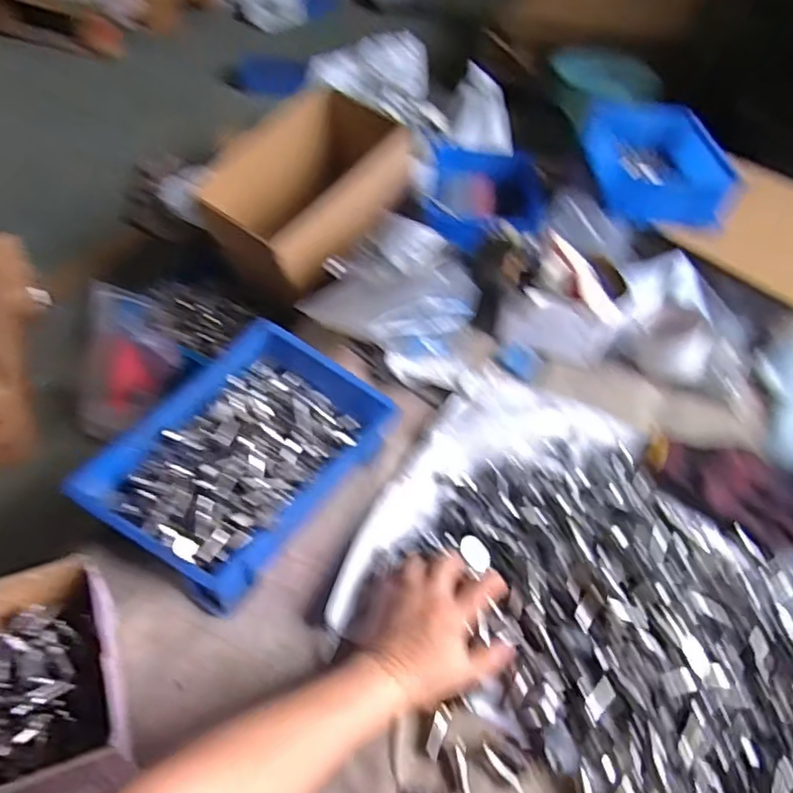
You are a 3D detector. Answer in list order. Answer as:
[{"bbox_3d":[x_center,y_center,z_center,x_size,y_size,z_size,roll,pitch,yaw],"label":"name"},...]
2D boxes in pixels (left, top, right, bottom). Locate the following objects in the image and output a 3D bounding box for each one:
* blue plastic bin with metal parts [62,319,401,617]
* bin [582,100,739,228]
[{"bbox_3d":[-0.141,0.058,0.576,0.185,0.081,0.252,29,51,19],"label":"blue plastic bin with metal parts"},{"bbox_3d":[0.393,-0.365,0.931,0.168,0.069,0.280,2,47,-5],"label":"bin"}]

